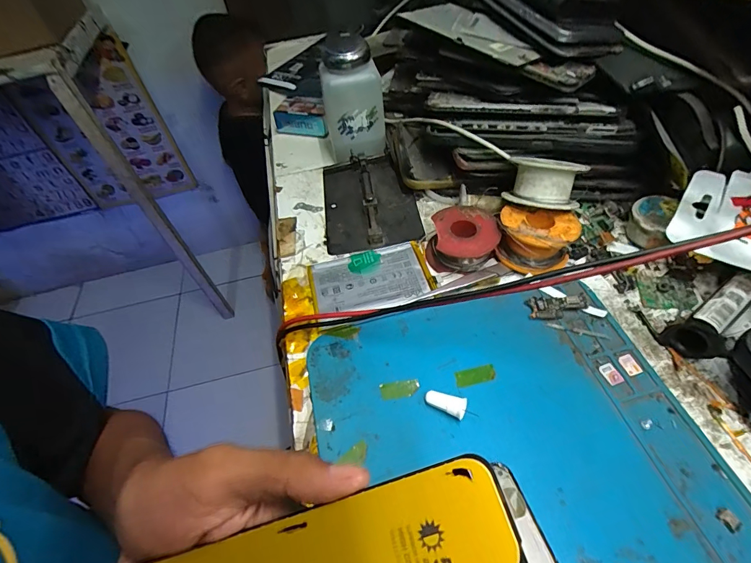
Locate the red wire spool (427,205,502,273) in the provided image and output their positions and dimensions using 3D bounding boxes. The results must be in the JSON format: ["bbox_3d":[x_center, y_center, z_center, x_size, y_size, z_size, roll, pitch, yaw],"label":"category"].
[{"bbox_3d":[0.064,-0.031,0.289,0.048,0.024,0.049,-3,51,4],"label":"red wire spool"}]

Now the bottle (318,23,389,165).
[{"bbox_3d":[-0.021,-0.162,0.358,0.053,0.101,0.046,-11,50,-3],"label":"bottle"}]

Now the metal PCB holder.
[{"bbox_3d":[-0.006,-0.074,0.340,0.078,0.014,0.116,-9,50,-1],"label":"metal PCB holder"}]

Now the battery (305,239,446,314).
[{"bbox_3d":[-0.002,-0.002,0.286,0.086,0.008,0.054,-12,51,-4],"label":"battery"}]

